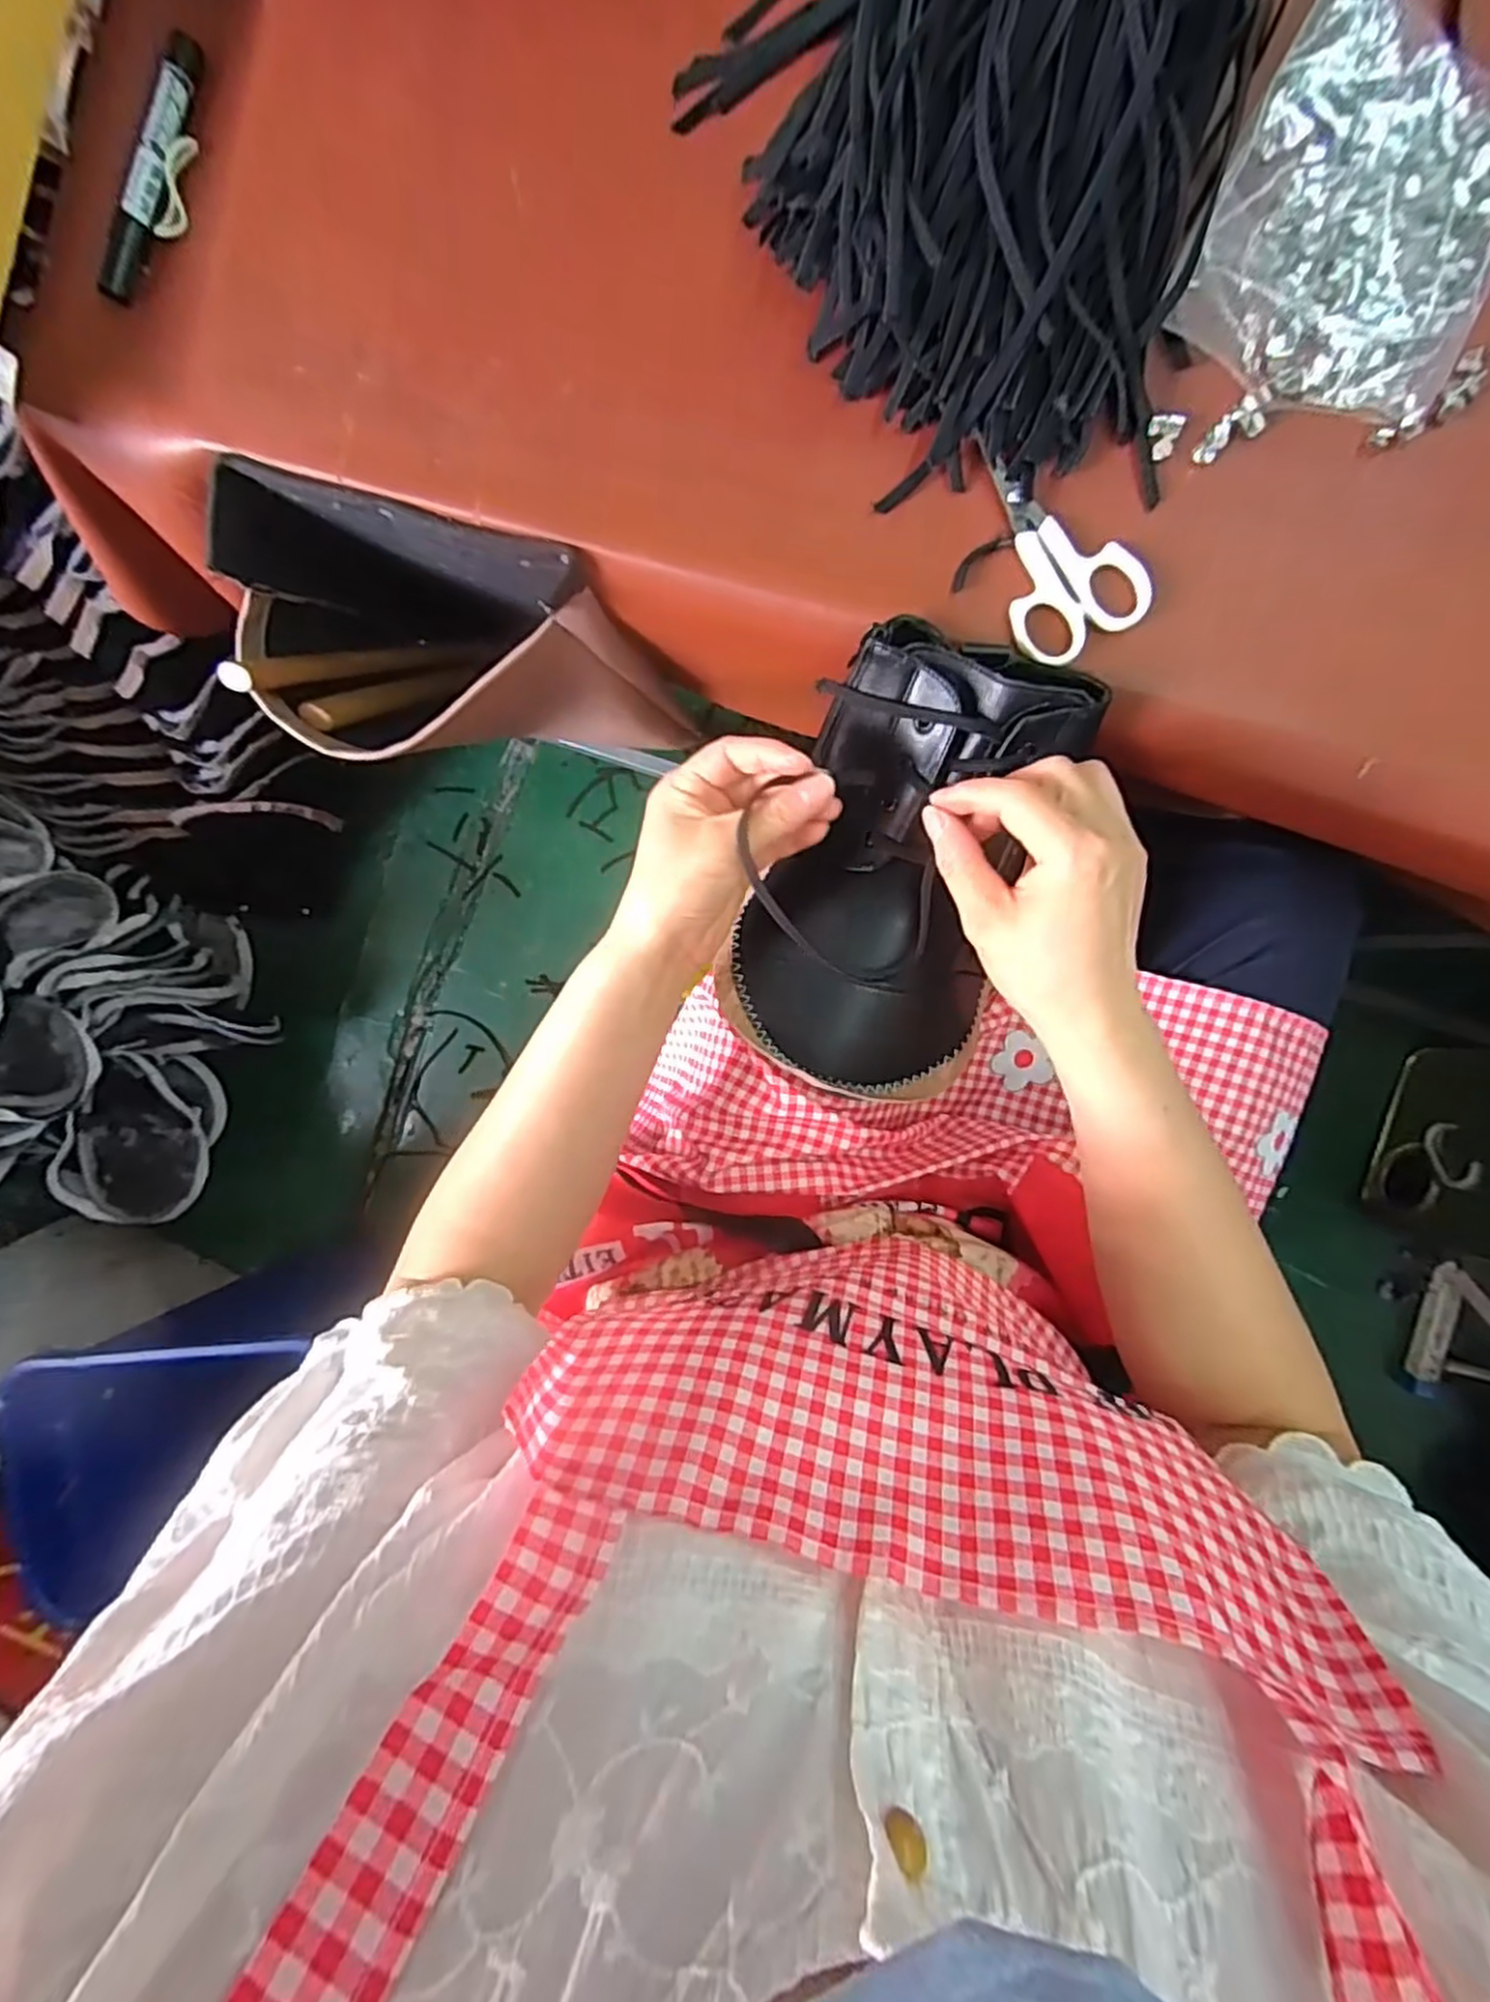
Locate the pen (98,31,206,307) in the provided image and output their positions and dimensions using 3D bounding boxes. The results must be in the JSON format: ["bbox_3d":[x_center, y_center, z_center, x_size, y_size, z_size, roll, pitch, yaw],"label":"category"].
[{"bbox_3d":[-0.317,-0.447,0.409,0.020,0.013,0.139,20,95,3],"label":"pen"}]

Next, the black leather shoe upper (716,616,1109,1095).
[{"bbox_3d":[0.075,-0.062,0.390,0.137,0.063,0.226,18,117,4],"label":"black leather shoe upper"}]

